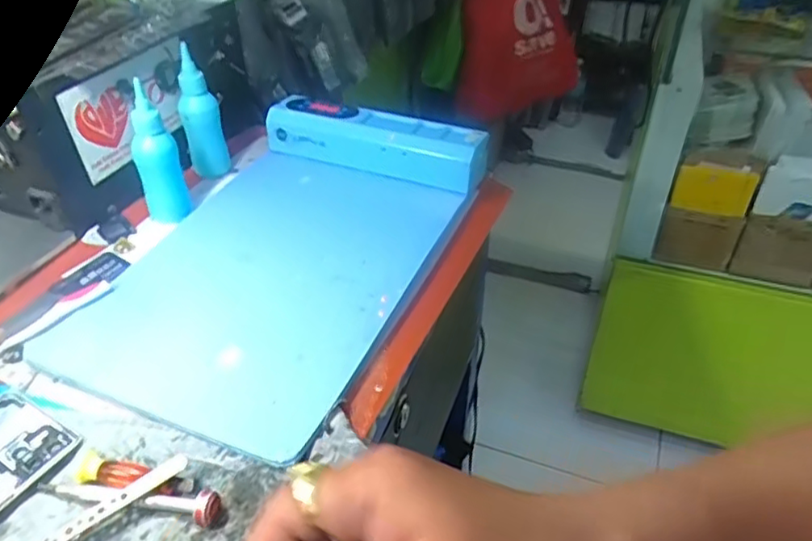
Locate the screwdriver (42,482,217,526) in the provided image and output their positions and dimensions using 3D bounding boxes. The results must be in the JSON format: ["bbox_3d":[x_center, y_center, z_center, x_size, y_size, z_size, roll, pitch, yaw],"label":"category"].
[{"bbox_3d":[-0.150,0.120,0.328,0.102,0.018,0.015,5,40,7],"label":"screwdriver"}]

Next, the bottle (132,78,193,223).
[{"bbox_3d":[-0.203,-0.092,0.507,0.034,0.113,0.027,-18,43,-20],"label":"bottle"}]

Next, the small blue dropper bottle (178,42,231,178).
[{"bbox_3d":[-0.186,-0.142,0.563,0.028,0.114,0.028,27,47,30],"label":"small blue dropper bottle"}]

